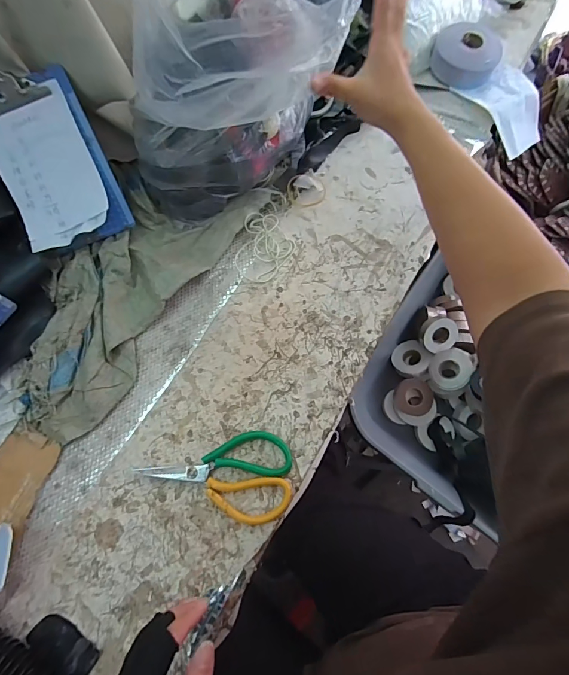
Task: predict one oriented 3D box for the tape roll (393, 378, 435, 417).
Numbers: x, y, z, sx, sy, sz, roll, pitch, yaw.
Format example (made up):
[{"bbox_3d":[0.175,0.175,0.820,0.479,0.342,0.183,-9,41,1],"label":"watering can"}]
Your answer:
[{"bbox_3d":[0.290,0.130,0.834,0.085,0.041,0.082,-1,68,2],"label":"tape roll"}]

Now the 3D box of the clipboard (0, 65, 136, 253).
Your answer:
[{"bbox_3d":[-0.330,-0.243,0.530,0.146,0.033,0.215,-19,107,0],"label":"clipboard"}]

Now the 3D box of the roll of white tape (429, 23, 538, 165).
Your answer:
[{"bbox_3d":[0.384,-0.462,0.688,0.139,0.088,0.250,-31,70,-10],"label":"roll of white tape"}]

